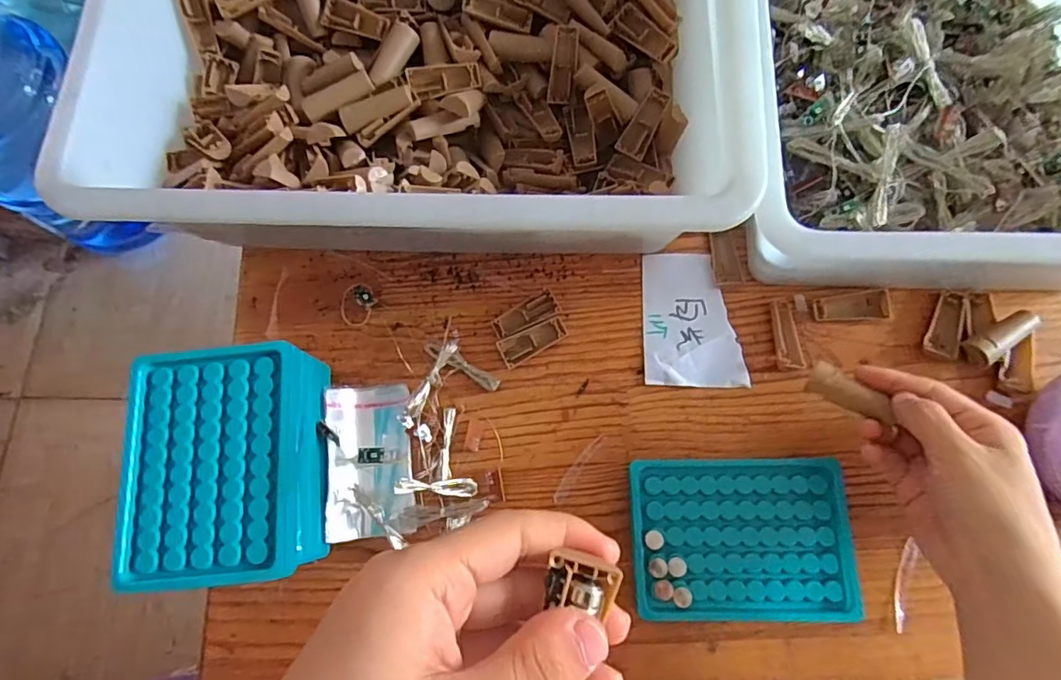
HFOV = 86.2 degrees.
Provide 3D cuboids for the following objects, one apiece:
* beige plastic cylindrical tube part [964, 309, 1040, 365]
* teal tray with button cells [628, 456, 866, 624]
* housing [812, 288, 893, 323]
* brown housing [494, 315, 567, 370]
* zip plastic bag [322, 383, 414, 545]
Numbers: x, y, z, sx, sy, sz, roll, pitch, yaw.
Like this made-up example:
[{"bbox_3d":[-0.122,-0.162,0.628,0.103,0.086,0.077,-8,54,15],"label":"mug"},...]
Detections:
[{"bbox_3d":[0.315,-0.002,0.380,0.049,0.017,0.018,-31,75,-6],"label":"beige plastic cylindrical tube part"},{"bbox_3d":[0.132,0.126,0.363,0.131,0.022,0.097,-2,74,2],"label":"teal tray with button cells"},{"bbox_3d":[0.228,-0.025,0.400,0.052,0.009,0.022,-3,74,1],"label":"housing"},{"bbox_3d":[0.002,0.001,0.409,0.050,0.009,0.020,-27,75,-5],"label":"brown housing"},{"bbox_3d":[-0.110,0.081,0.384,0.053,0.021,0.100,-8,74,0],"label":"zip plastic bag"}]

